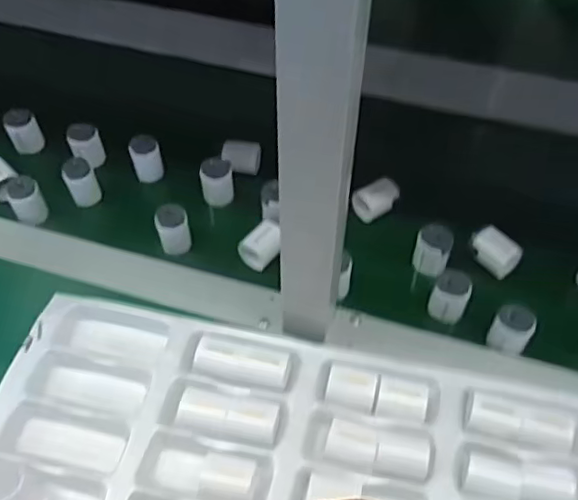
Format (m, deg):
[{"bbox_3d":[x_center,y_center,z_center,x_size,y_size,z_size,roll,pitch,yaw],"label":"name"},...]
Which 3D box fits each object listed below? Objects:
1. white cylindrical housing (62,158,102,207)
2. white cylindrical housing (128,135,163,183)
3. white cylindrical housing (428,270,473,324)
[{"bbox_3d":[-0.207,-0.067,0.613,0.028,0.044,0.027,-1,54,1],"label":"white cylindrical housing"},{"bbox_3d":[-0.144,-0.093,0.623,0.028,0.039,0.028,-1,54,1],"label":"white cylindrical housing"},{"bbox_3d":[0.138,0.040,0.526,0.029,0.042,0.027,-1,54,1],"label":"white cylindrical housing"}]

